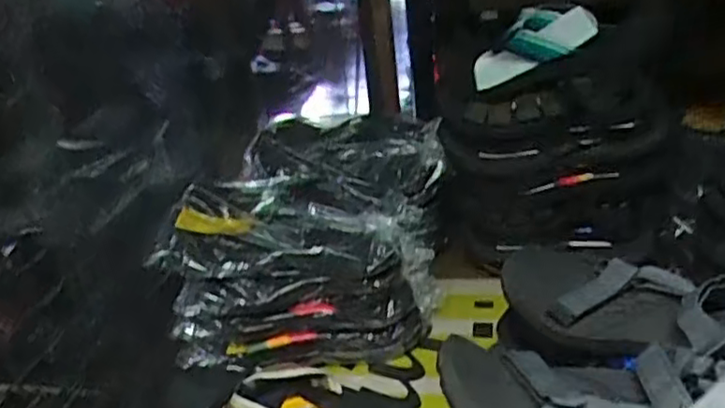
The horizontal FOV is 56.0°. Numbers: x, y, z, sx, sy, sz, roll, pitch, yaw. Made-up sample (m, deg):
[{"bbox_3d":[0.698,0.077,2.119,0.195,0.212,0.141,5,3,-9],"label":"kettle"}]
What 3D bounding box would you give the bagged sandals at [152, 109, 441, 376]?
[{"bbox_3d":[-0.047,0.039,0.958,0.300,0.189,0.438,-1,25,13],"label":"bagged sandals"}]

